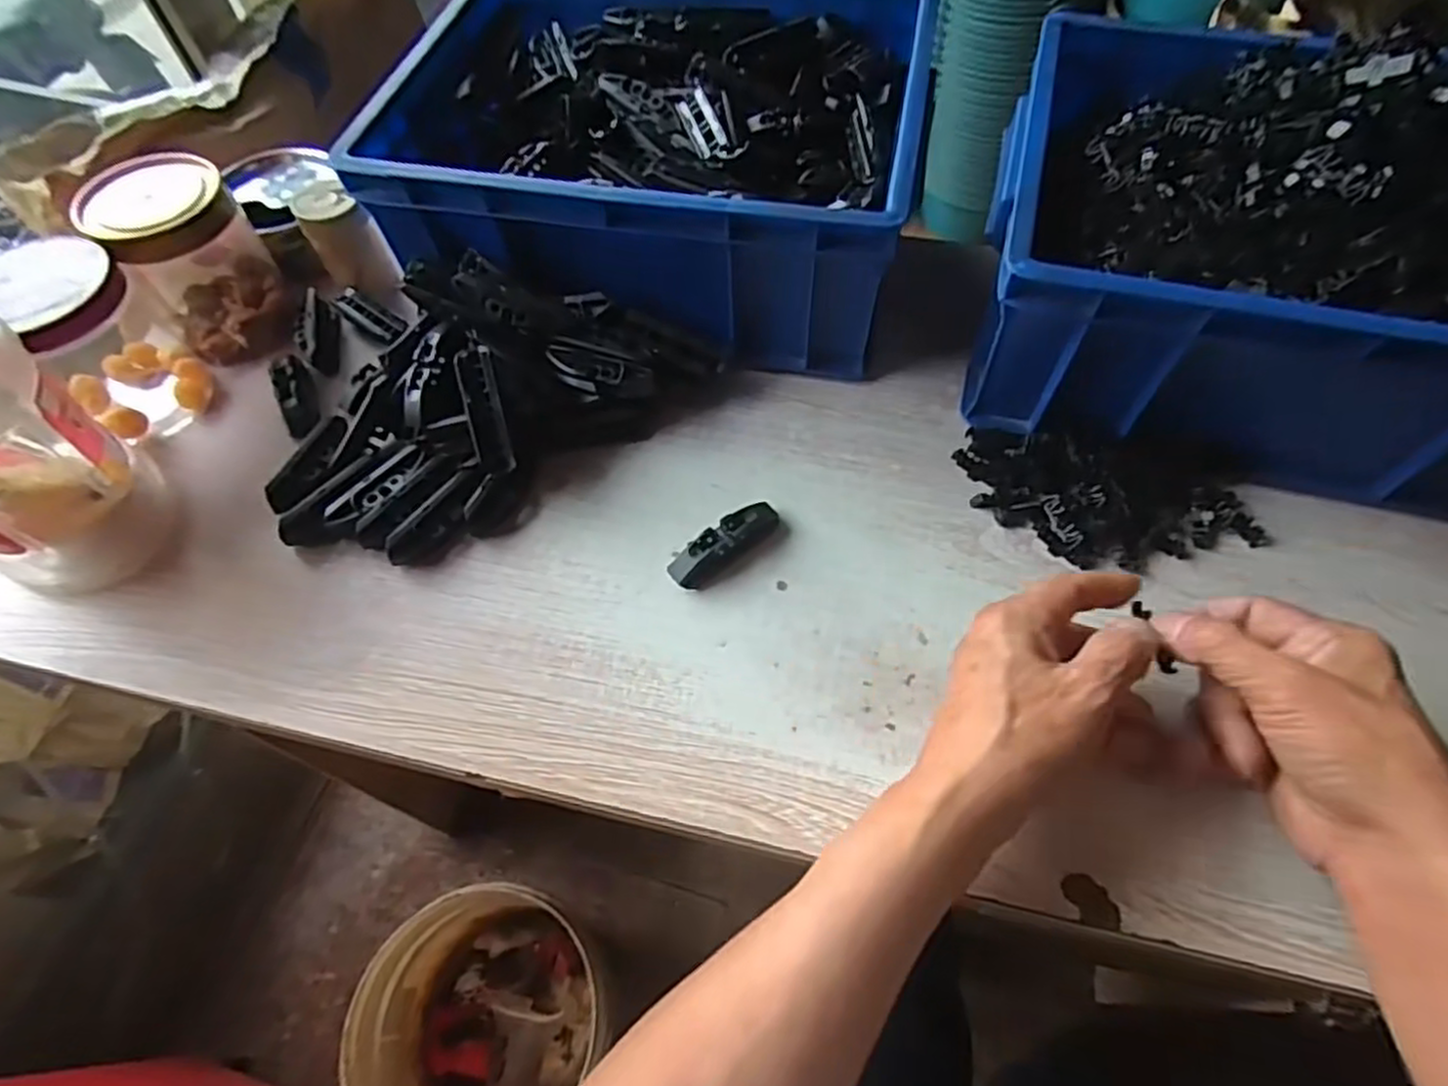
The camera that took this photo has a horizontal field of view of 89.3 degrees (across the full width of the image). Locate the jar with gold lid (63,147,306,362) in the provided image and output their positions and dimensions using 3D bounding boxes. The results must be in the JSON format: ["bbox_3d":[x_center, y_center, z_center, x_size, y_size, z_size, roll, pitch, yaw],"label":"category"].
[{"bbox_3d":[-0.364,-0.196,0.504,0.094,0.106,0.082,40,68,22],"label":"jar with gold lid"}]

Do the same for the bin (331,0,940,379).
[{"bbox_3d":[-0.040,-0.270,0.522,0.333,0.126,0.261,10,61,8],"label":"bin"}]

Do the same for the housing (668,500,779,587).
[{"bbox_3d":[0.001,0.001,0.424,0.071,0.018,0.021,-38,65,-18],"label":"housing"}]

